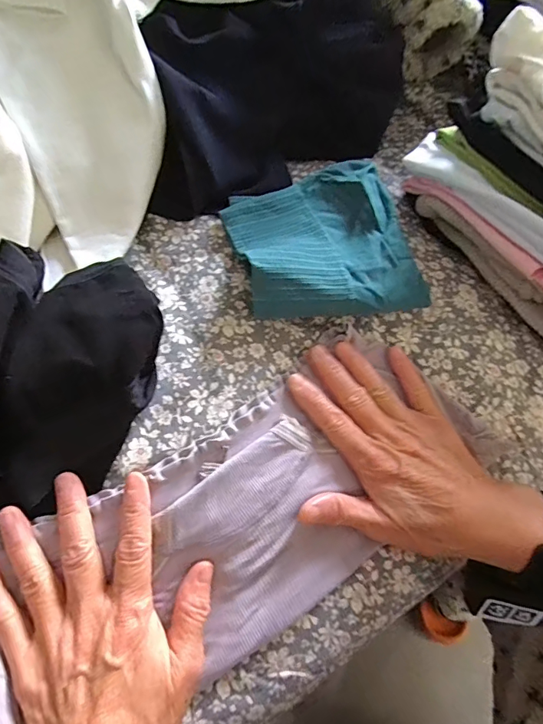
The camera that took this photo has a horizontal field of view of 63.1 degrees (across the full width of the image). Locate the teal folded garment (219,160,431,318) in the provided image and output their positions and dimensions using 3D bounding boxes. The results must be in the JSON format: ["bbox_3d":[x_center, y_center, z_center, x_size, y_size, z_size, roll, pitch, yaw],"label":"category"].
[{"bbox_3d":[0.041,-0.096,0.359,0.136,0.044,0.145,-12,59,-9],"label":"teal folded garment"}]

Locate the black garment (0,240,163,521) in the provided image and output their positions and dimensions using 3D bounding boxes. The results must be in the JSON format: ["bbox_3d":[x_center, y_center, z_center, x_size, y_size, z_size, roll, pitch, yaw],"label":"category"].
[{"bbox_3d":[-0.139,0.008,0.287,0.119,0.059,0.171,7,58,3],"label":"black garment"}]

